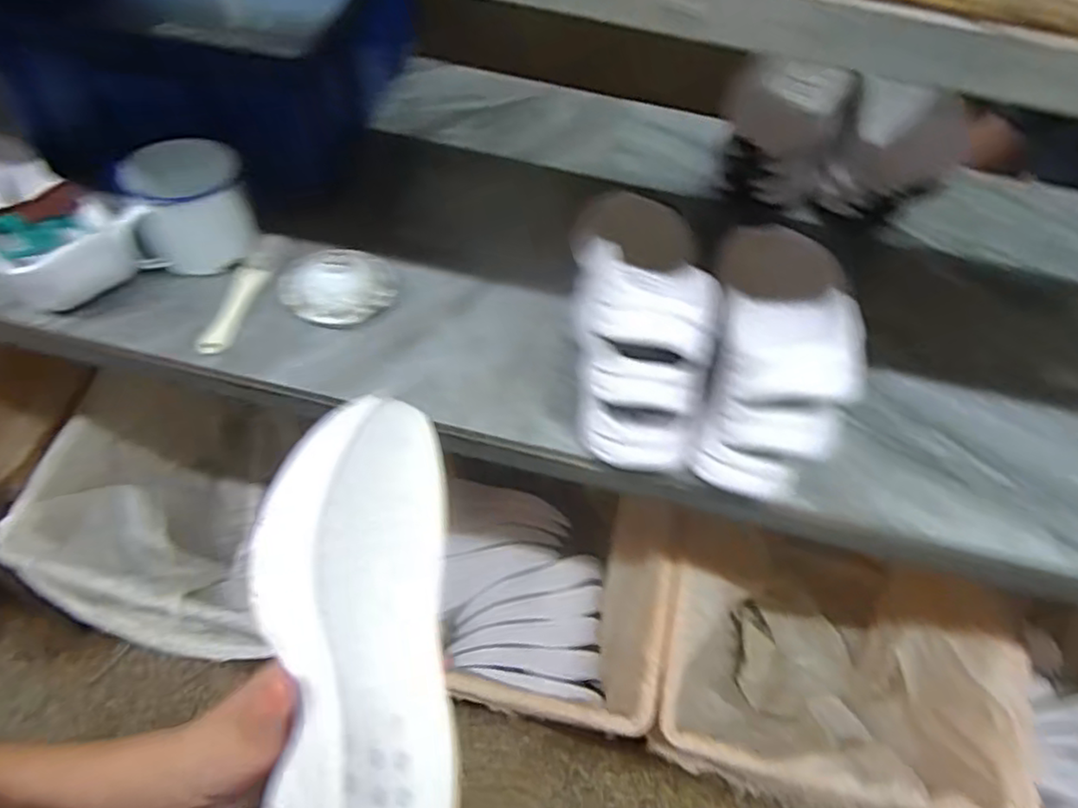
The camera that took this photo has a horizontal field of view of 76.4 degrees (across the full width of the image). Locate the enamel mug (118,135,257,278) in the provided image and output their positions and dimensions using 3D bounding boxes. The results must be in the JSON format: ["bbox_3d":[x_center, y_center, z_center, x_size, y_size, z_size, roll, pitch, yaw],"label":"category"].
[{"bbox_3d":[-0.346,-0.196,0.689,0.101,0.100,0.088,-4,53,-11],"label":"enamel mug"}]

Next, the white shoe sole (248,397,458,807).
[{"bbox_3d":[-0.097,0.131,0.377,0.125,0.050,0.276,17,60,-47],"label":"white shoe sole"}]

